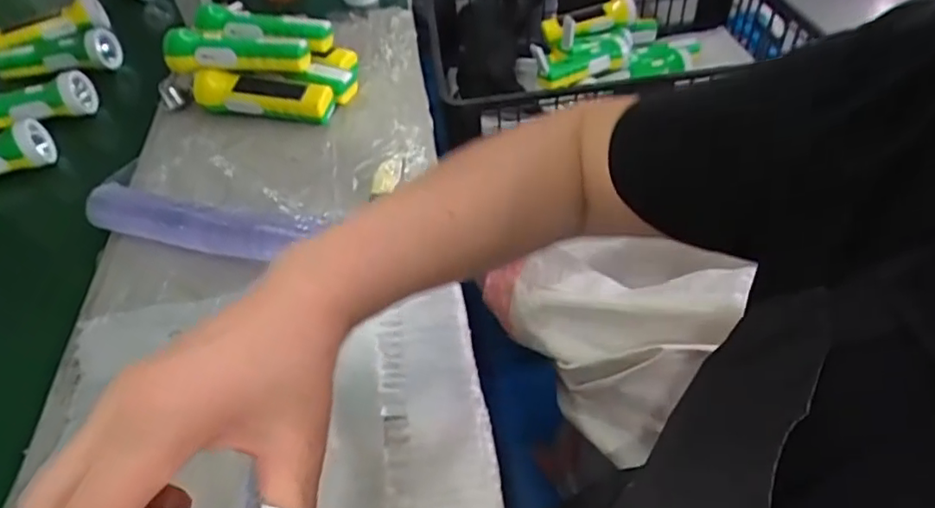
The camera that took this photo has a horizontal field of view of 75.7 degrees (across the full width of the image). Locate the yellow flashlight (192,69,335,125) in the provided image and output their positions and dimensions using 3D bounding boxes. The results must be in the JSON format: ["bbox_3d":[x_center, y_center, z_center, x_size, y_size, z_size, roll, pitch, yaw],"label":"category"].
[{"bbox_3d":[-0.243,-0.185,0.702,0.162,0.048,0.039,5,48,10],"label":"yellow flashlight"}]

